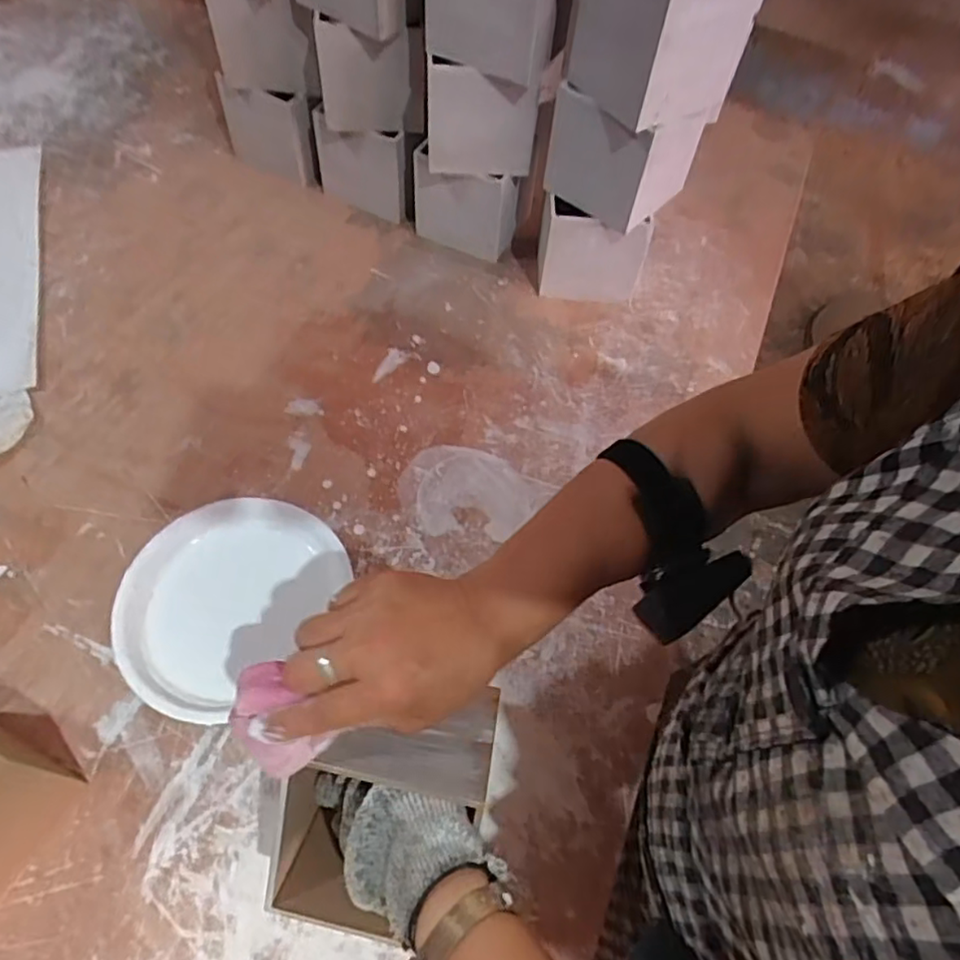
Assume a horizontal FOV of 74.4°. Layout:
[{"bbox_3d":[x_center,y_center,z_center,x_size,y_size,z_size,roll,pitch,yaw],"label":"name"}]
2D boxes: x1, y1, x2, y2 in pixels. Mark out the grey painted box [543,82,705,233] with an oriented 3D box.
[{"bbox_3d":[0.146,-0.340,0.644,0.116,0.101,0.111,38,63,17],"label":"grey painted box"}]

